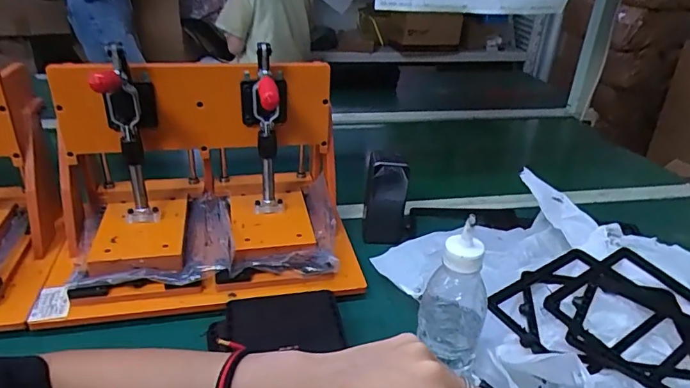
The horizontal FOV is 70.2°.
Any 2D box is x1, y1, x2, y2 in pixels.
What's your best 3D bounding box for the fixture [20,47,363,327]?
[{"bbox_3d":[-0.183,-0.025,0.608,0.375,0.241,0.231,-3,29,-11],"label":"fixture"}]

